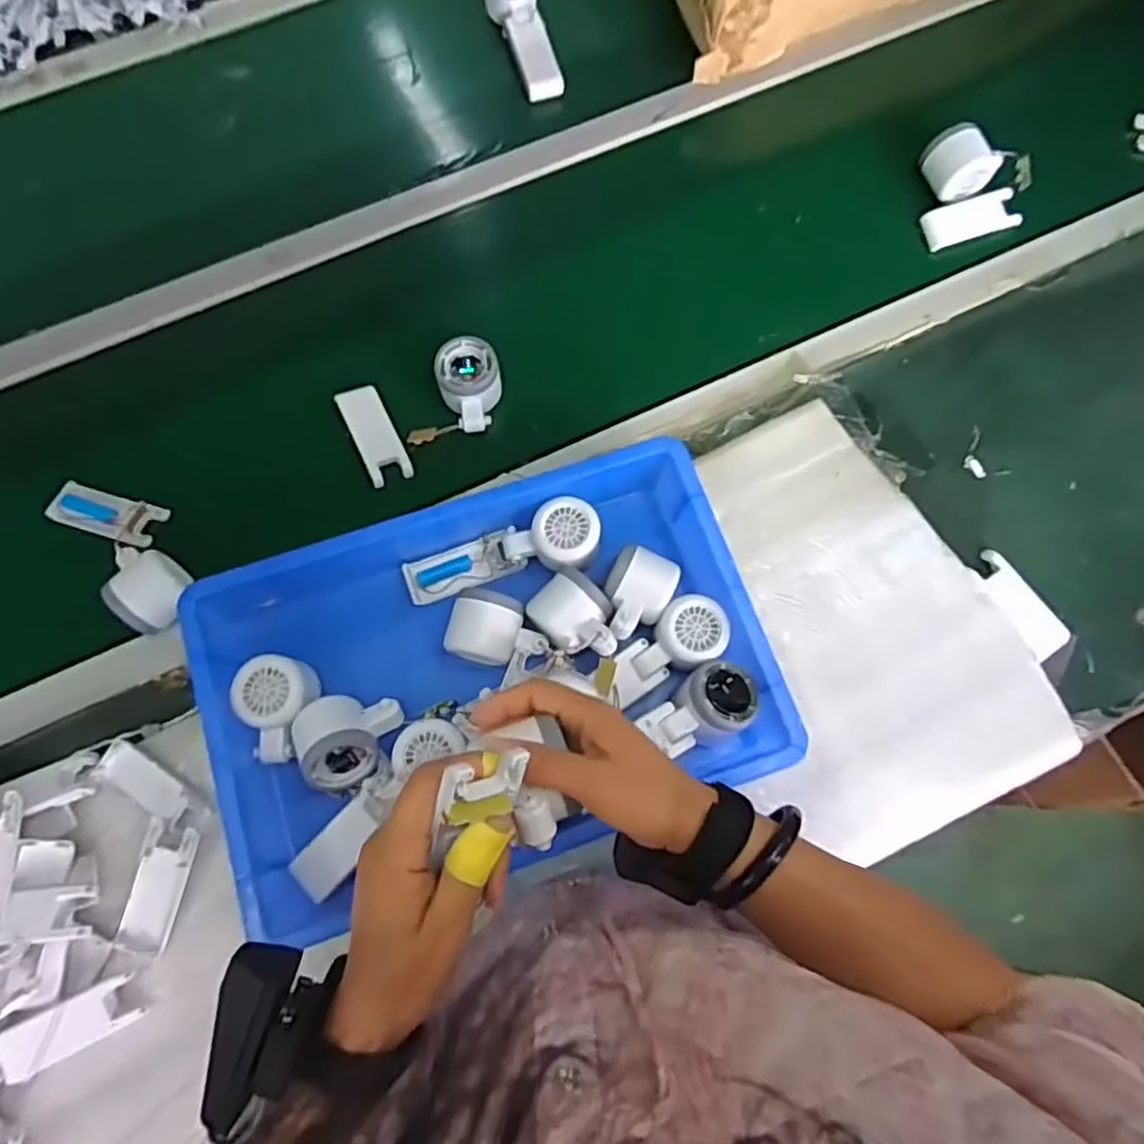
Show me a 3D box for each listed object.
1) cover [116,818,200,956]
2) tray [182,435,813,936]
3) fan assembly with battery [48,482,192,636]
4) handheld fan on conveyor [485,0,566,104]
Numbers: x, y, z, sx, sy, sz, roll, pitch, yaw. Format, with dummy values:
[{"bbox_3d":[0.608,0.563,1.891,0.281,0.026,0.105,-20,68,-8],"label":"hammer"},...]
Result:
[{"bbox_3d":[-0.332,0.254,0.580,0.039,0.017,0.105,18,92,5],"label":"cover"},{"bbox_3d":[-0.063,0.086,0.587,0.424,0.084,0.289,-18,75,-6],"label":"tray"},{"bbox_3d":[-0.402,-0.028,0.642,0.073,0.047,0.169,-41,79,-12],"label":"fan assembly with battery"},{"bbox_3d":[-0.052,-0.604,0.800,0.055,0.037,0.163,-20,95,-4],"label":"handheld fan on conveyor"}]

